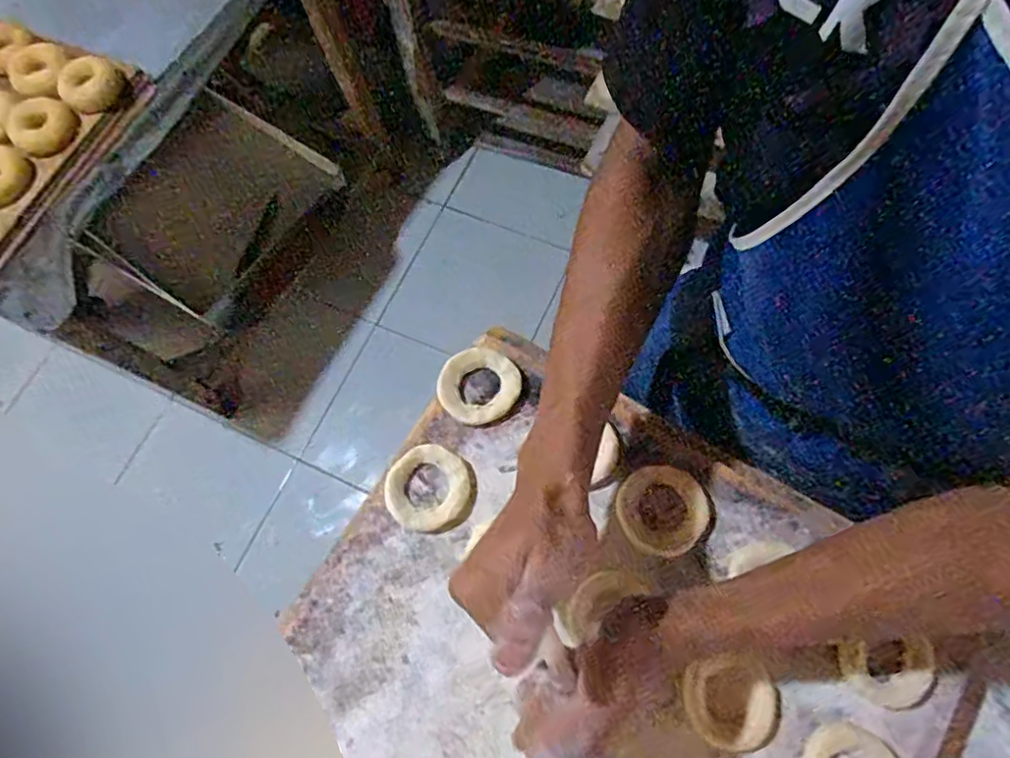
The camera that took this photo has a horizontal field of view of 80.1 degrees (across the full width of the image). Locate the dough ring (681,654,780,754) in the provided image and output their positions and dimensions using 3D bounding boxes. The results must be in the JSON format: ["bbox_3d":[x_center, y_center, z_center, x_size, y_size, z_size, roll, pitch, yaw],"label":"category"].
[{"bbox_3d":[0.152,0.216,0.399,0.061,0.011,0.060,-2,70,5],"label":"dough ring"}]

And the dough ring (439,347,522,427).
[{"bbox_3d":[-0.021,0.004,0.490,0.068,0.011,0.063,-2,70,5],"label":"dough ring"}]

